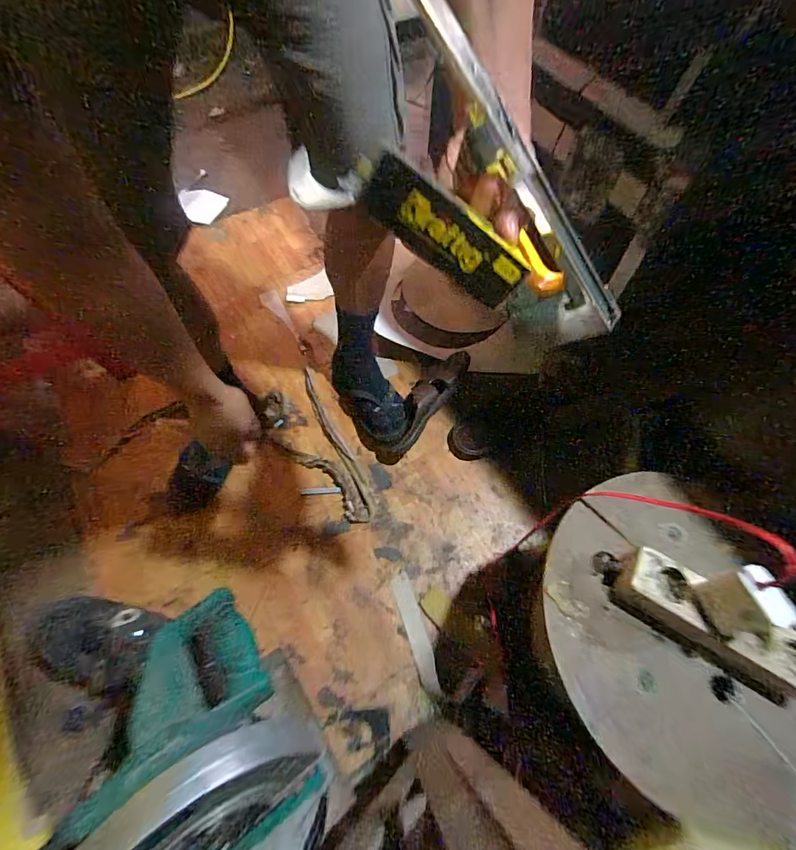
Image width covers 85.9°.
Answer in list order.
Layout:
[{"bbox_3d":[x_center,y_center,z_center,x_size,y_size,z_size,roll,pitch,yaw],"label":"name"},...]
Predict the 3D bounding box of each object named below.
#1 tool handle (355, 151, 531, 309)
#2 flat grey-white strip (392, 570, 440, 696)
[{"bbox_3d":[0.031,-0.124,0.274,0.114,0.040,0.022,29,41,-20],"label":"tool handle"},{"bbox_3d":[0.029,0.341,0.711,0.032,0.008,0.185,-15,64,-11],"label":"flat grey-white strip"}]

